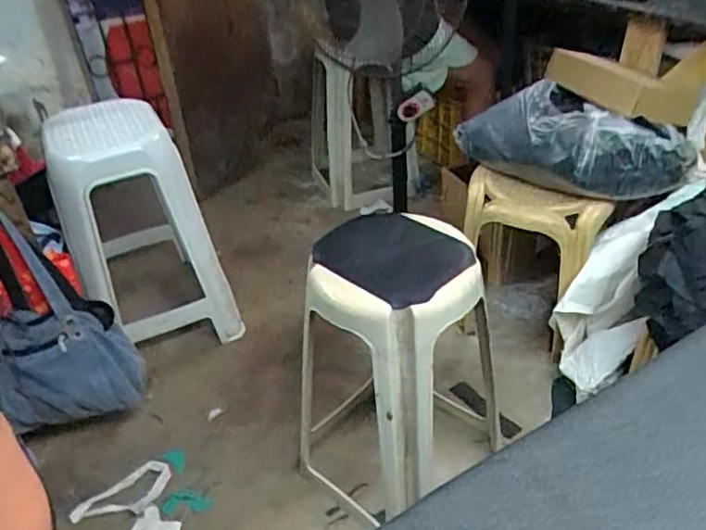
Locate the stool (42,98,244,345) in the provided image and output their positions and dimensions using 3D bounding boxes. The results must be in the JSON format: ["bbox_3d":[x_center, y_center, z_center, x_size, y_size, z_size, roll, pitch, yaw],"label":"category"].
[{"bbox_3d":[-0.562,-0.085,1.580,0.352,0.576,0.324,-18,39,-18],"label":"stool"}]

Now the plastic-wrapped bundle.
[{"bbox_3d":[0.463,-0.279,1.338,0.536,0.166,0.220,20,43,29],"label":"plastic-wrapped bundle"}]

